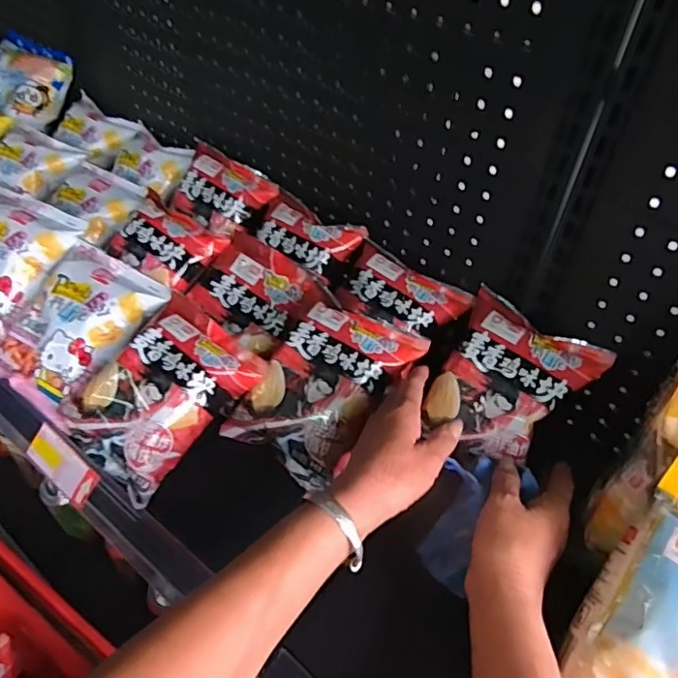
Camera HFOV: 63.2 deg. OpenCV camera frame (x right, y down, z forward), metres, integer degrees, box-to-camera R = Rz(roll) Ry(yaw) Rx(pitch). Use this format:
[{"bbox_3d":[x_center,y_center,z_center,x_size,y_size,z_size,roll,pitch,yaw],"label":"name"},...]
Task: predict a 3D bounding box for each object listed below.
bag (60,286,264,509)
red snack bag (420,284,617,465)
[{"bbox_3d":[-0.173,0.048,0.525,0.136,0.048,0.171,36,78,19],"label":"bag"},{"bbox_3d":[0.159,0.041,0.527,0.130,0.045,0.139,32,91,26],"label":"red snack bag"}]

